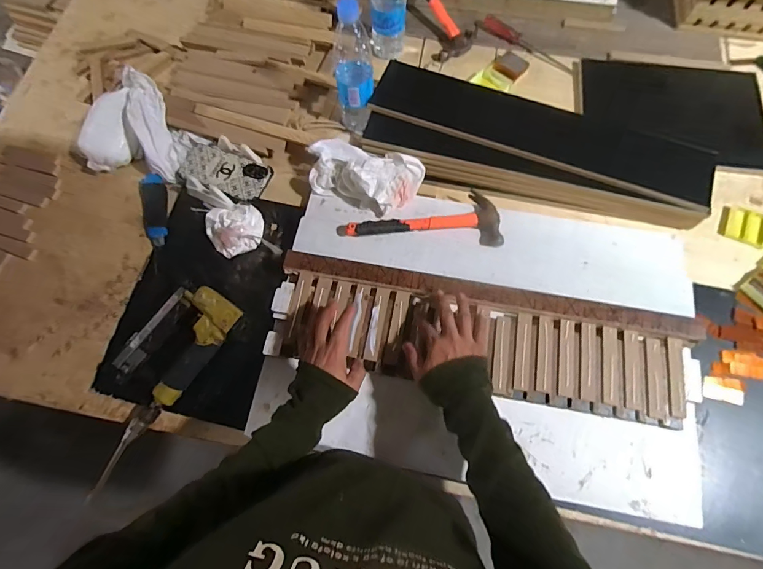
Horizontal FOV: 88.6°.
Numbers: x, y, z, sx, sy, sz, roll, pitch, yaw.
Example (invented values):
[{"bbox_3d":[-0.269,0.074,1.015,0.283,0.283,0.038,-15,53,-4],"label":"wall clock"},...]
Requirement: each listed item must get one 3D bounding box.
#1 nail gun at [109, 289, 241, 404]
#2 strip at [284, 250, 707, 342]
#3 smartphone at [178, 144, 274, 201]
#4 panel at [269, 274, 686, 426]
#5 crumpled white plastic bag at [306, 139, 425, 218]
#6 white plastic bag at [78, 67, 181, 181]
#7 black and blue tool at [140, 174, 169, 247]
[{"bbox_3d":[-0.312,0.087,0.605,0.116,0.038,0.184,34,76,11],"label":"nail gun"},{"bbox_3d":[0.159,0.016,0.595,0.615,0.027,0.033,10,73,5],"label":"strip"},{"bbox_3d":[-0.275,-0.197,0.684,0.161,0.016,0.080,19,66,8],"label":"smartphone"},{"bbox_3d":[0.135,0.092,0.574,0.584,0.019,0.130,11,73,5],"label":"panel"},{"bbox_3d":[-0.034,-0.191,0.658,0.198,0.050,0.111,16,73,6],"label":"crumpled white plastic bag"},{"bbox_3d":[-0.448,-0.279,0.694,0.182,0.095,0.148,7,73,4],"label":"white plastic bag"},{"bbox_3d":[-0.401,-0.134,0.692,0.043,0.012,0.140,-13,72,-3],"label":"black and blue tool"}]

